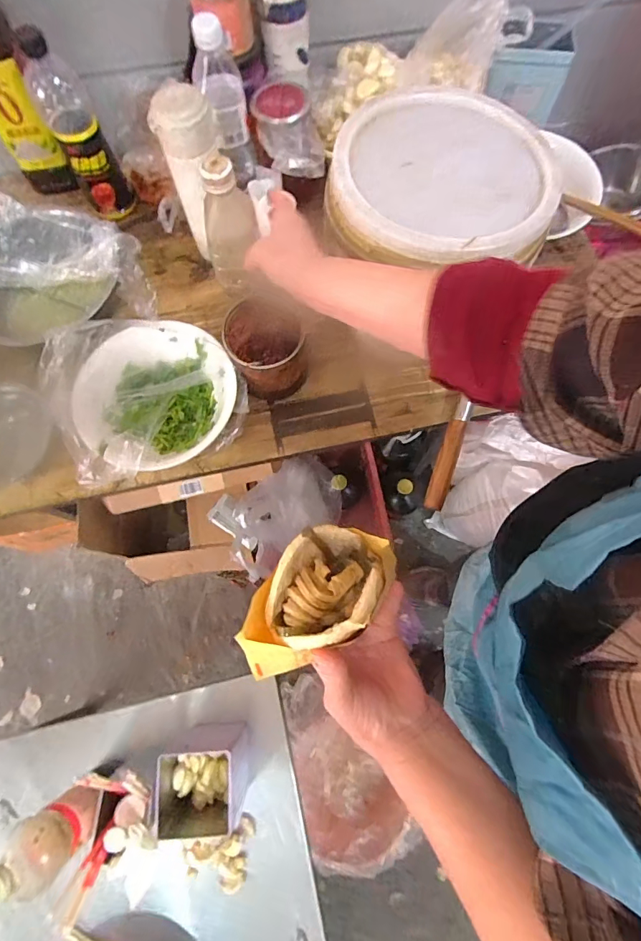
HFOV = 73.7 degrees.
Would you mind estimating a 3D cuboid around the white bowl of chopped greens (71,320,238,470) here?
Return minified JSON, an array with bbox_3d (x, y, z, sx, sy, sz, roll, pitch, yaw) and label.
[{"bbox_3d":[-0.204,-0.093,0.538,0.188,0.076,0.174,0,72,1],"label":"white bowl of chopped greens"}]

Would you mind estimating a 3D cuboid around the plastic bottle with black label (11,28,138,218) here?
[{"bbox_3d":[-0.328,-0.458,0.578,0.065,0.214,0.065,-26,74,-7],"label":"plastic bottle with black label"}]

